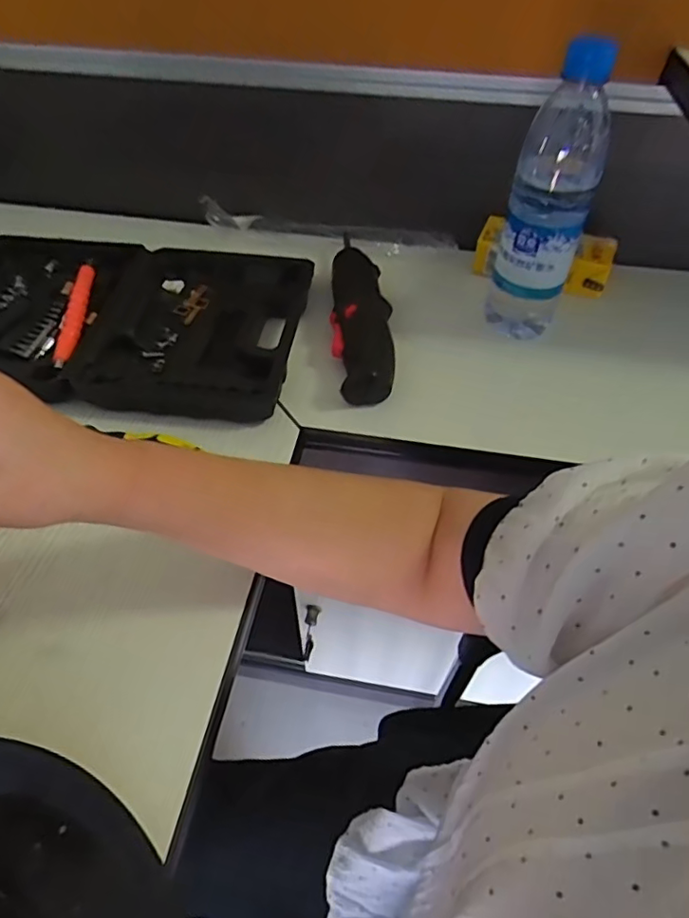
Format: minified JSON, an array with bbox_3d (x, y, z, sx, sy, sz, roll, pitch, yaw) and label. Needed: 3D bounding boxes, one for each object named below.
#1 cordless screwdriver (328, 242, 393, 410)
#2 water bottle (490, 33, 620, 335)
[{"bbox_3d":[0.015,-0.129,0.512,0.051,0.036,0.188,1,50,0],"label":"cordless screwdriver"},{"bbox_3d":[0.160,-0.198,0.458,0.067,0.214,0.057,16,51,12],"label":"water bottle"}]

